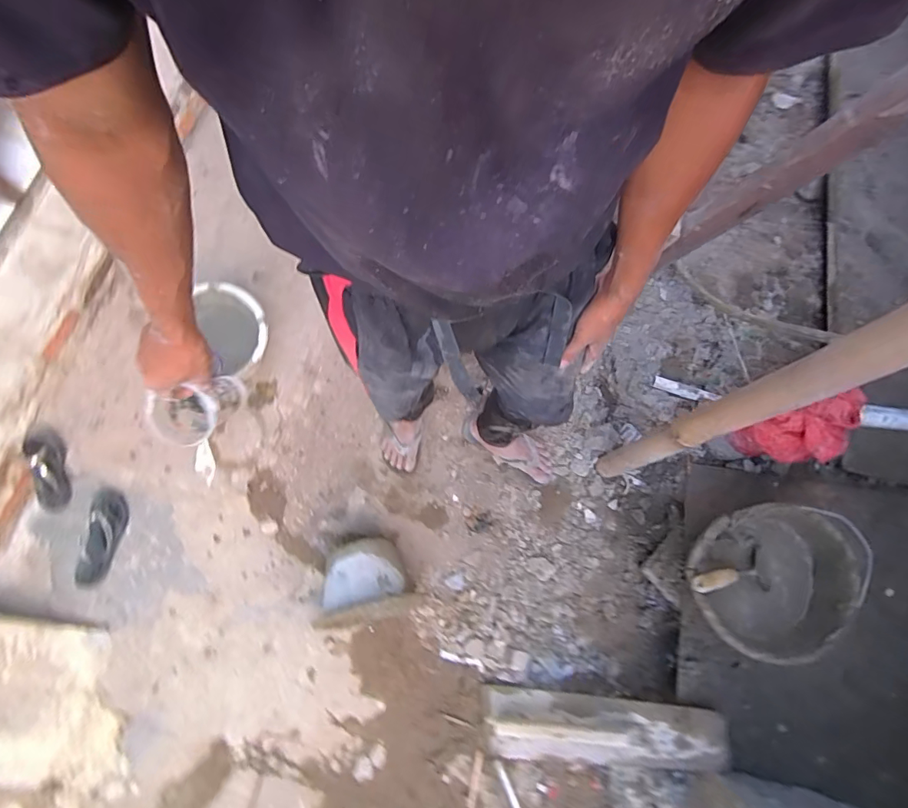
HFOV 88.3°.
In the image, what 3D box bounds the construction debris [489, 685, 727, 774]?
[{"bbox_3d":[0.313,0.726,1.046,0.510,0.080,0.136,-10,73,22],"label":"construction debris"}]

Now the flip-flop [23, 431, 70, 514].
[{"bbox_3d":[-1.028,0.177,1.178,0.087,0.062,0.212,4,106,0],"label":"flip-flop"}]

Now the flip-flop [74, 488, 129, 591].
[{"bbox_3d":[-0.907,0.343,1.192,0.101,0.038,0.245,10,74,2],"label":"flip-flop"}]

